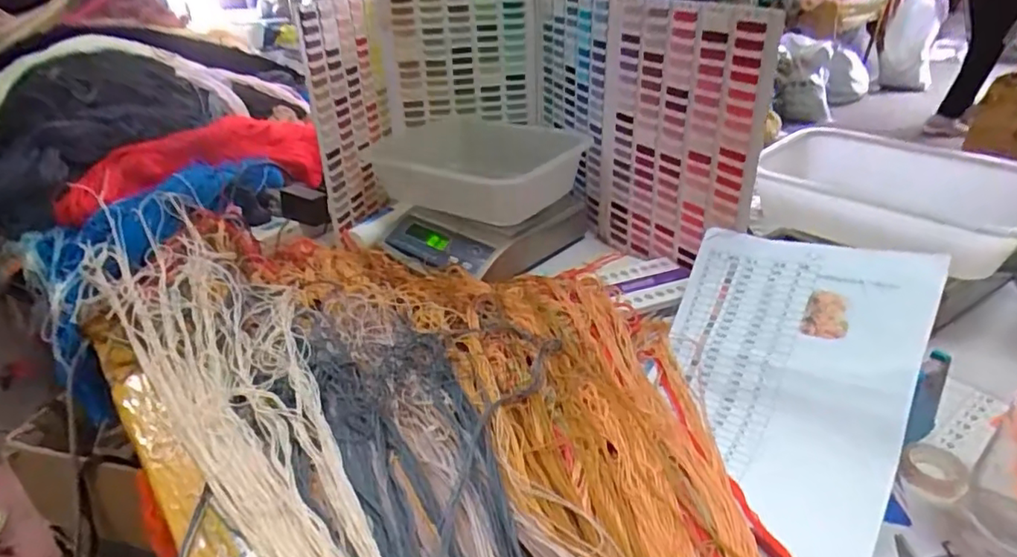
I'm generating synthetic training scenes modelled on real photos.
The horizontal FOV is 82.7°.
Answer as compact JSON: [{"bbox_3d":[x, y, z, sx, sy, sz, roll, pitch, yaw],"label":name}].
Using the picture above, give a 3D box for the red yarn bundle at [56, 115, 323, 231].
[{"bbox_3d":[-0.467,-0.166,0.856,0.347,0.092,0.142,-12,32,-19],"label":"red yarn bundle"}]

